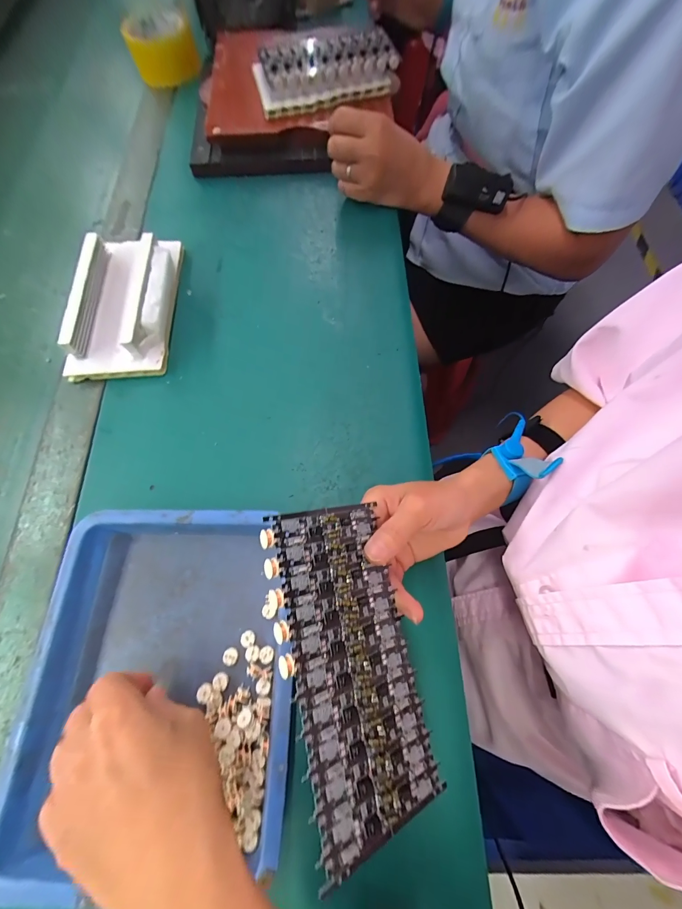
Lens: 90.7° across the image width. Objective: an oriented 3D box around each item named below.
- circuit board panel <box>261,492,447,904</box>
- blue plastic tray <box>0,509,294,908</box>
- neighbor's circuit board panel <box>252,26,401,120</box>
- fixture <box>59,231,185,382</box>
[{"bbox_3d":[0.008,0.110,0.189,0.075,0.004,0.160,-2,71,-35],"label":"circuit board panel"},{"bbox_3d":[-0.124,0.146,0.234,0.175,0.025,0.209,-2,70,1],"label":"blue plastic tray"},{"bbox_3d":[-0.020,-0.471,0.415,0.169,0.035,0.091,-16,70,-4],"label":"neighbor's circuit board panel"},{"bbox_3d":[-0.216,-0.158,0.343,0.095,0.041,0.173,-1,70,3],"label":"fixture"}]

